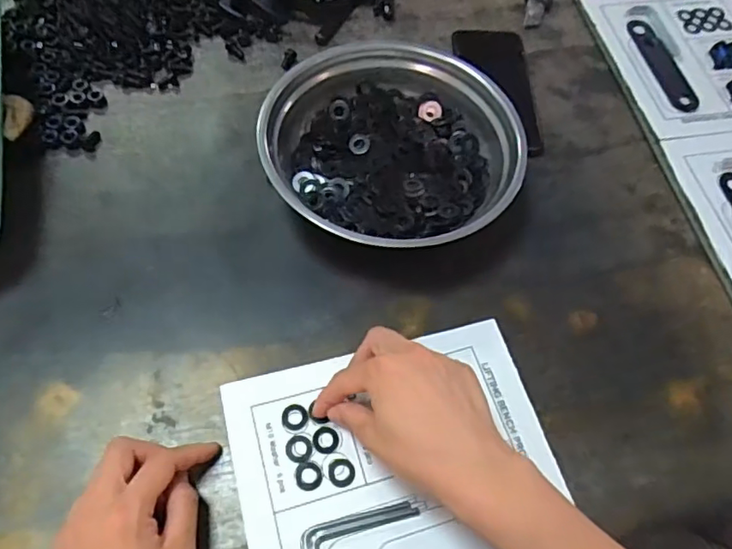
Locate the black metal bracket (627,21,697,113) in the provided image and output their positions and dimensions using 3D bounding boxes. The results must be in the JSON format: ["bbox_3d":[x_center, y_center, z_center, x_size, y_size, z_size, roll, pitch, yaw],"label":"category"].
[{"bbox_3d":[0.322,-0.229,0.626,0.032,0.004,0.141,-11,62,-2],"label":"black metal bracket"}]

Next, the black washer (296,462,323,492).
[{"bbox_3d":[-0.040,0.142,0.407,0.018,0.004,0.019,2,62,-3],"label":"black washer"}]

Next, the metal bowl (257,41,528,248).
[{"bbox_3d":[0.023,-0.109,0.510,0.222,0.077,0.206,18,62,6],"label":"metal bowl"}]

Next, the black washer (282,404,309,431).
[{"bbox_3d":[-0.052,0.105,0.424,0.019,0.004,0.019,2,62,-3],"label":"black washer"}]

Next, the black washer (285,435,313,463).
[{"bbox_3d":[-0.048,0.124,0.412,0.019,0.004,0.019,2,62,-3],"label":"black washer"}]

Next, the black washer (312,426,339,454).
[{"bbox_3d":[-0.029,0.120,0.419,0.019,0.004,0.019,2,62,-3],"label":"black washer"}]

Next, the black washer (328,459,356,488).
[{"bbox_3d":[-0.017,0.141,0.409,0.019,0.004,0.020,2,62,-3],"label":"black washer"}]

